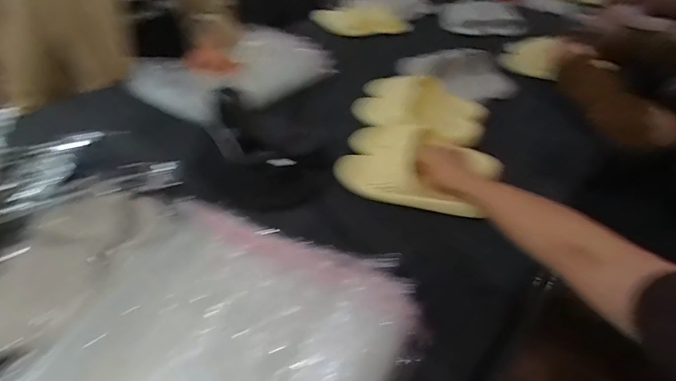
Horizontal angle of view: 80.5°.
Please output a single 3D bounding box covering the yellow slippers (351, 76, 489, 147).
[{"bbox_3d":[0.178,-0.177,0.835,0.259,0.066,0.115,19,43,21],"label":"yellow slippers"}]

